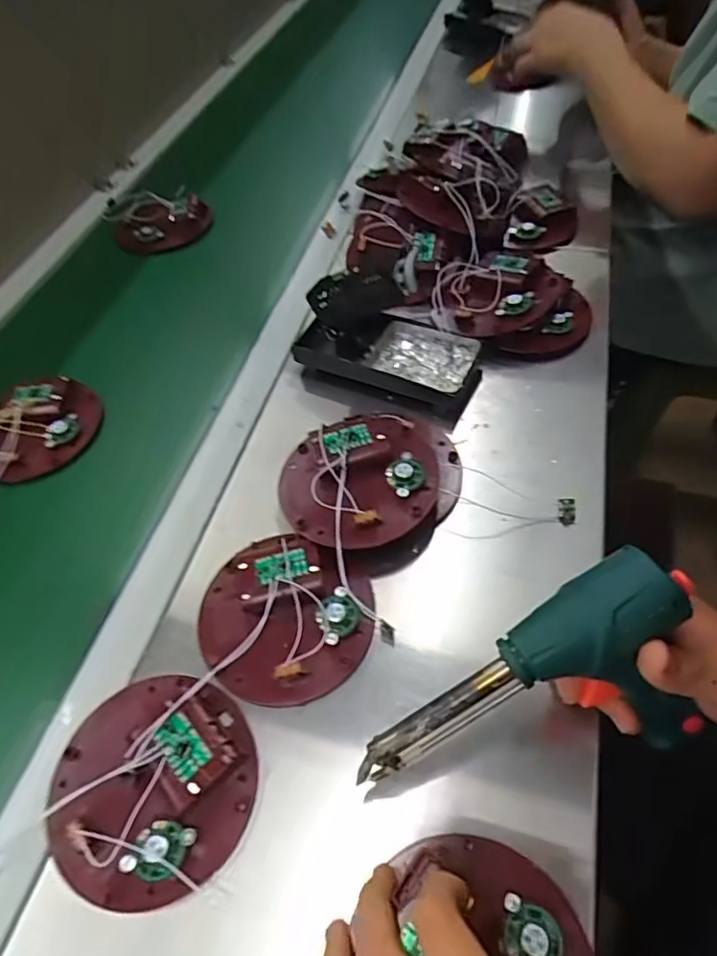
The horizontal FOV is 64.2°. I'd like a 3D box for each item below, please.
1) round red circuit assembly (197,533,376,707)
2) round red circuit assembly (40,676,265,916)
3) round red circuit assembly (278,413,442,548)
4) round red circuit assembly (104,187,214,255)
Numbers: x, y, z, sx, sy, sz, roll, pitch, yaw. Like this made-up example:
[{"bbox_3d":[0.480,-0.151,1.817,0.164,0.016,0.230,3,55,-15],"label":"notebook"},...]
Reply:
[{"bbox_3d":[-0.053,0.094,0.394,0.119,0.023,0.109,-3,54,4],"label":"round red circuit assembly"},{"bbox_3d":[-0.125,0.178,0.337,0.120,0.019,0.118,13,56,15],"label":"round red circuit assembly"},{"bbox_3d":[0.010,0.000,0.442,0.143,0.039,0.114,-24,55,-11],"label":"round red circuit assembly"},{"bbox_3d":[-0.263,-0.341,0.750,0.117,0.042,0.113,-3,54,4],"label":"round red circuit assembly"}]

